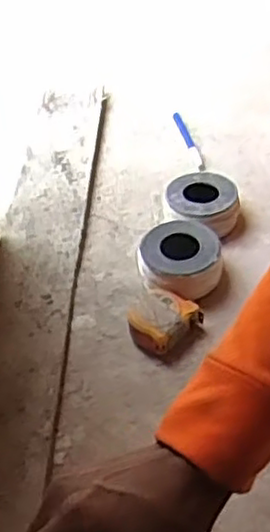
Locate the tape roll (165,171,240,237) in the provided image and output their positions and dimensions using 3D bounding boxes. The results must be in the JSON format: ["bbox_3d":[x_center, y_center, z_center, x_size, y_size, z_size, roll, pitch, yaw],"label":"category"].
[{"bbox_3d":[0.079,-0.071,0.833,0.082,0.047,0.081,-3,46,4],"label":"tape roll"}]

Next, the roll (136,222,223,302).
[{"bbox_3d":[0.050,-0.003,0.771,0.088,0.052,0.091,-3,46,4],"label":"roll"}]

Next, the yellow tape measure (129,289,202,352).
[{"bbox_3d":[0.027,0.059,0.725,0.058,0.042,0.068,25,54,27],"label":"yellow tape measure"}]

